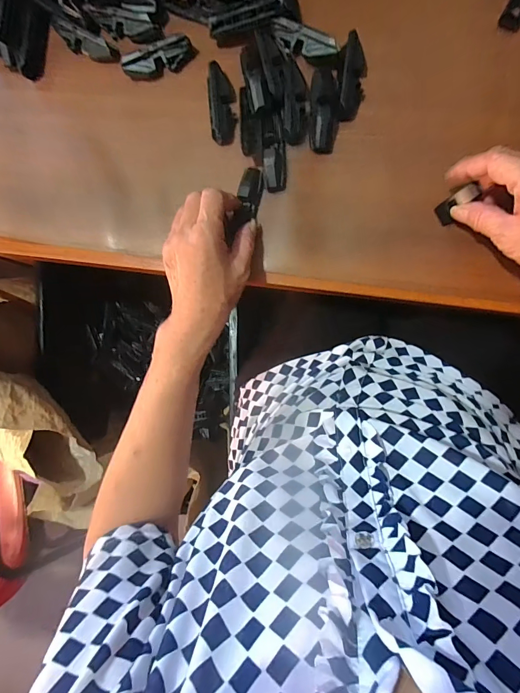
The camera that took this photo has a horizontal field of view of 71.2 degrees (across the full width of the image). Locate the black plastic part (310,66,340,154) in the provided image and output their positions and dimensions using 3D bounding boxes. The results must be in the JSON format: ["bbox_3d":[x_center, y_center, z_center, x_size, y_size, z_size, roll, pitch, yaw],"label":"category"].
[{"bbox_3d":[0.061,-0.229,0.344,0.026,0.019,0.078,1,94,13],"label":"black plastic part"}]

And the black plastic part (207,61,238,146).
[{"bbox_3d":[-0.037,-0.241,0.365,0.026,0.025,0.070,-5,93,13],"label":"black plastic part"}]

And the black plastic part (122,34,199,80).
[{"bbox_3d":[-0.103,-0.291,0.369,0.073,0.022,0.017,-16,90,14],"label":"black plastic part"}]

